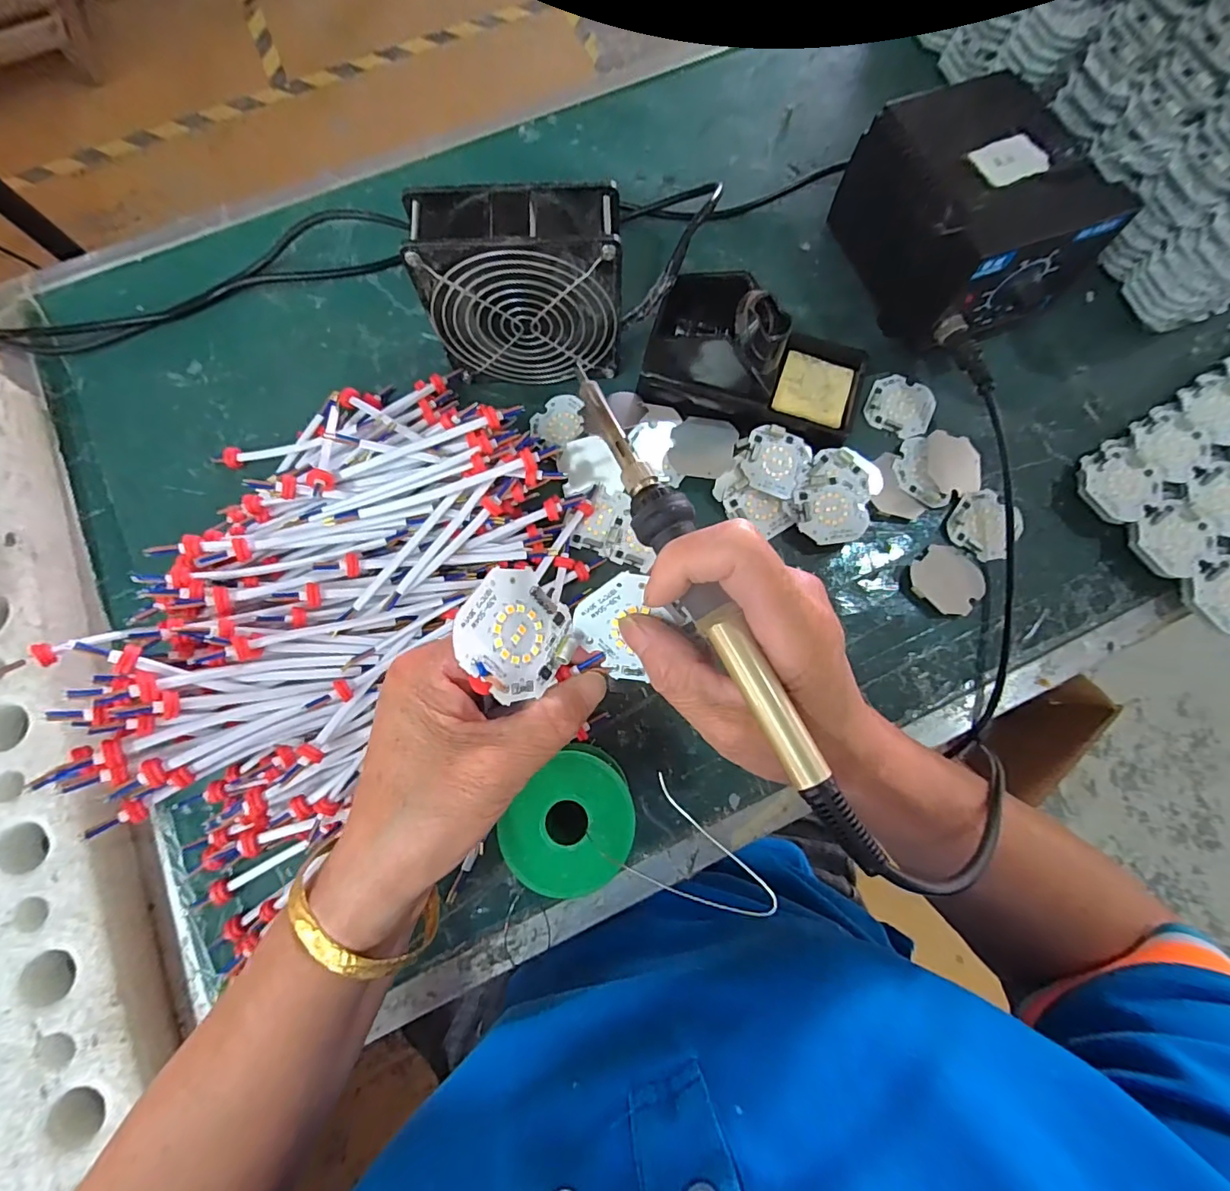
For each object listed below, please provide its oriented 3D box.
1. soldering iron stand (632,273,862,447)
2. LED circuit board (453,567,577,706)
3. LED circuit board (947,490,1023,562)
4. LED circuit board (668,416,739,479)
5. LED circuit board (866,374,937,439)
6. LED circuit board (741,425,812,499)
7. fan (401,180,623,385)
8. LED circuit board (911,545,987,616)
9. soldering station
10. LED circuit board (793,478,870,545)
[{"bbox_3d":[0.100,-0.166,0.350,0.150,0.068,0.094,22,79,4],"label":"soldering iron stand"},{"bbox_3d":[-0.035,0.014,0.194,0.046,0.006,0.045,51,51,-27],"label":"LED circuit board"},{"bbox_3d":[0.258,-0.050,0.361,0.043,0.007,0.045,34,86,6],"label":"LED circuit board"},{"bbox_3d":[0.062,-0.105,0.367,0.044,0.004,0.045,11,77,8],"label":"LED circuit board"},{"bbox_3d":[0.212,-0.140,0.384,0.047,0.004,0.048,31,80,5],"label":"LED circuit board"},{"bbox_3d":[0.112,-0.094,0.356,0.043,0.009,0.045,20,79,3],"label":"LED circuit board"},{"bbox_3d":[-0.056,-0.190,0.325,0.118,0.099,0.051,2,78,0],"label":"fan"},{"bbox_3d":[0.229,-0.011,0.356,0.046,0.006,0.046,40,81,7],"label":"LED circuit board"},{"bbox_3d":[0.245,-0.263,0.369,0.111,0.099,0.147,-21,79,-5],"label":"soldering station"},{"bbox_3d":[0.149,-0.057,0.355,0.046,0.004,0.043,-11,85,-1],"label":"LED circuit board"}]

